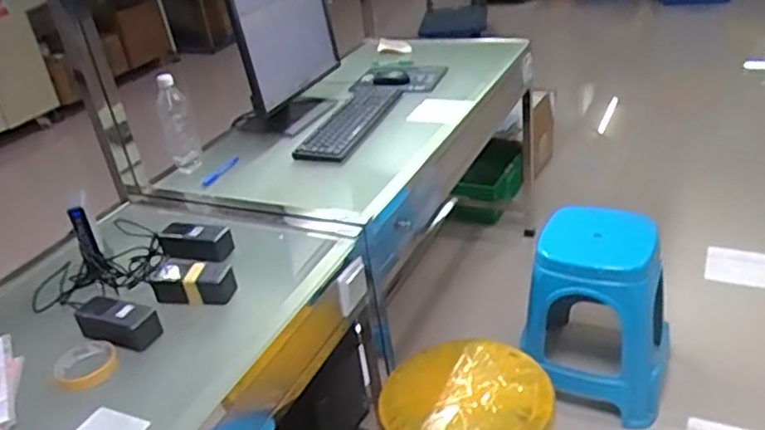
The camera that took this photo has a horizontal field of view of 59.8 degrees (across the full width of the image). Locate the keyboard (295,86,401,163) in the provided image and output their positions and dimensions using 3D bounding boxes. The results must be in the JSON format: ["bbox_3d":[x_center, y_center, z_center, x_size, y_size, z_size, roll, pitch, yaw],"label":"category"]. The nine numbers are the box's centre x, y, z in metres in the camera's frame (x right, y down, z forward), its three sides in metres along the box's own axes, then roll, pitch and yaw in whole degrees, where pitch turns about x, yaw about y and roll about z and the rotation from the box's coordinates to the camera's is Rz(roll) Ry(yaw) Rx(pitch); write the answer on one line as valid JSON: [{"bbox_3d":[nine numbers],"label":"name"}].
[{"bbox_3d":[-0.068,-0.242,1.681,0.138,0.028,0.454,5,30,19],"label":"keyboard"}]

